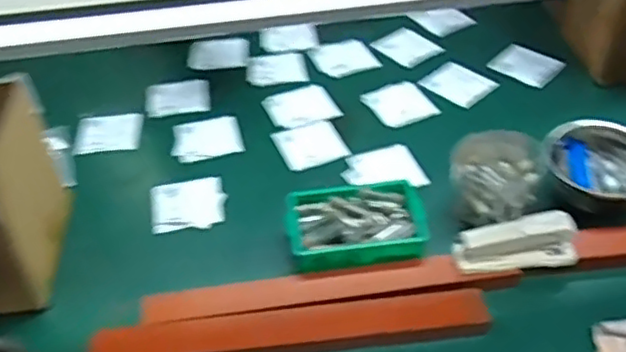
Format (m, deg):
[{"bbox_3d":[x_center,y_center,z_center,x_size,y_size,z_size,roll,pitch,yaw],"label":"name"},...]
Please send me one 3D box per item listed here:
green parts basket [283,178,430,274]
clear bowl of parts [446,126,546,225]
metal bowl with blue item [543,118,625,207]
[{"bbox_3d":[0.048,0.061,0.750,0.151,0.049,0.099,-8,43,-4],"label":"green parts basket"},{"bbox_3d":[0.211,0.006,0.770,0.101,0.080,0.094,-2,43,2],"label":"clear bowl of parts"},{"bbox_3d":[0.337,-0.012,0.771,0.123,0.065,0.123,-2,43,2],"label":"metal bowl with blue item"}]

